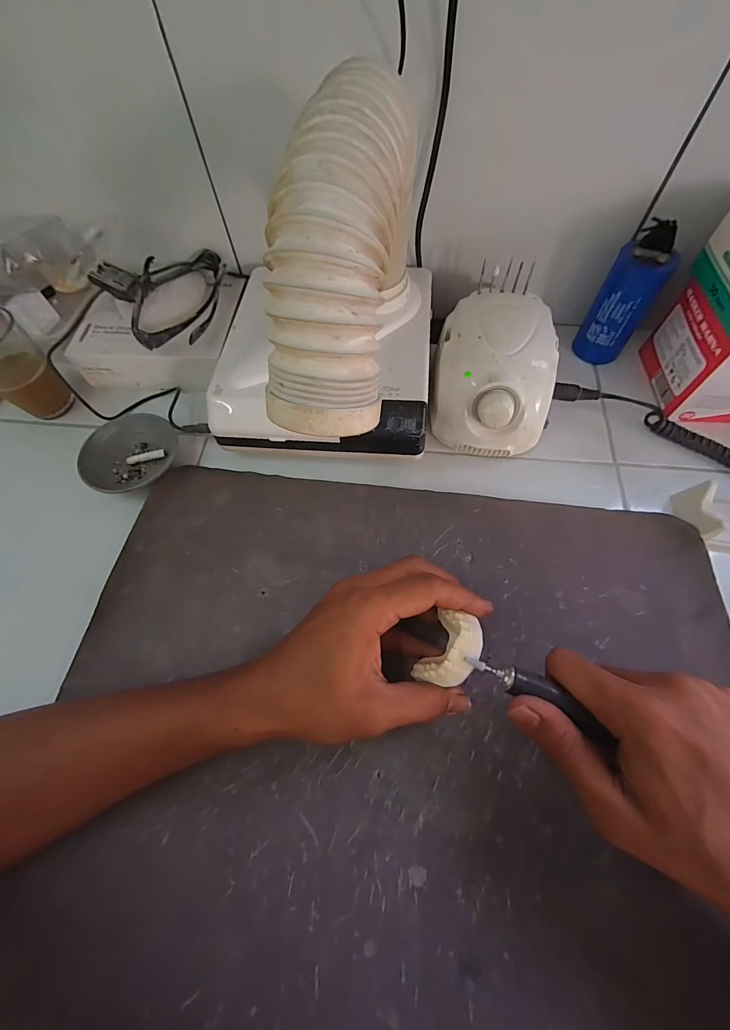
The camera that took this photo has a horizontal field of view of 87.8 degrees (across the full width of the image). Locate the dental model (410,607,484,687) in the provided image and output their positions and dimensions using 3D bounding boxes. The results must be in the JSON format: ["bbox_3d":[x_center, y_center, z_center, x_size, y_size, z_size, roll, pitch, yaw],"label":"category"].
[{"bbox_3d":[0.054,0.091,0.245,0.020,0.033,0.052,30,100,-17],"label":"dental model"}]

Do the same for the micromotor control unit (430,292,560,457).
[{"bbox_3d":[0.120,-0.132,0.355,0.107,0.076,0.137,6,64,5],"label":"micromotor control unit"}]

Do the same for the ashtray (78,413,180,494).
[{"bbox_3d":[-0.224,-0.058,0.368,0.084,0.026,0.079,-1,63,2],"label":"ashtray"}]

